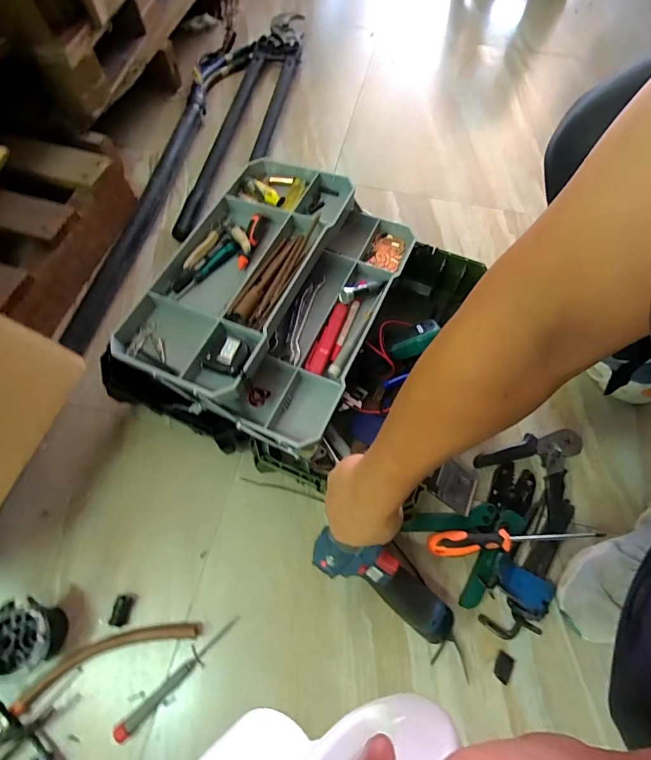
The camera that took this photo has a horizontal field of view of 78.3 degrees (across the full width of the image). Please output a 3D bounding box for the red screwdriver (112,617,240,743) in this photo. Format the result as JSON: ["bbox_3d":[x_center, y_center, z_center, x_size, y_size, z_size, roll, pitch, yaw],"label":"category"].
[{"bbox_3d":[-0.179,0.363,0.490,0.170,0.013,0.017,-39,72,-16],"label":"red screwdriver"}]

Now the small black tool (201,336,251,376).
[{"bbox_3d":[-0.117,-0.029,0.476,0.049,0.024,0.044,12,66,5],"label":"small black tool"}]

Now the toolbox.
[{"bbox_3d":[-0.039,-0.090,0.600,0.373,0.194,0.416,29,69,12],"label":"toolbox"}]

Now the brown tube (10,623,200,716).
[{"bbox_3d":[-0.270,0.344,0.497,0.219,0.010,0.038,-20,67,-9],"label":"brown tube"}]

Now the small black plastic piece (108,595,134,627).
[{"bbox_3d":[-0.266,0.300,0.517,0.021,0.018,0.034,8,66,4],"label":"small black plastic piece"}]

